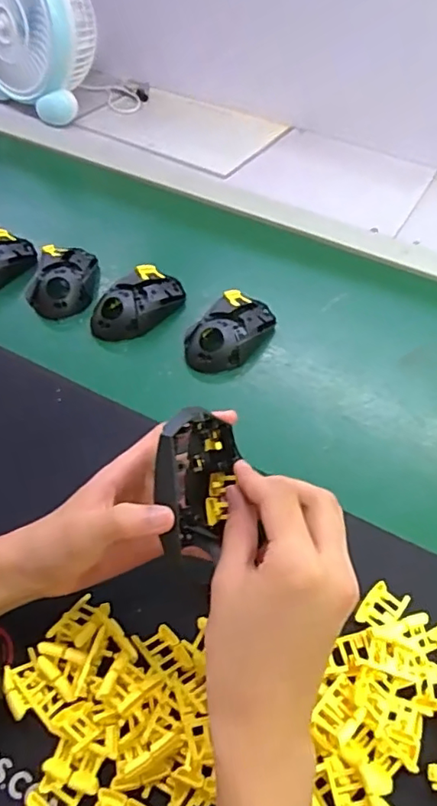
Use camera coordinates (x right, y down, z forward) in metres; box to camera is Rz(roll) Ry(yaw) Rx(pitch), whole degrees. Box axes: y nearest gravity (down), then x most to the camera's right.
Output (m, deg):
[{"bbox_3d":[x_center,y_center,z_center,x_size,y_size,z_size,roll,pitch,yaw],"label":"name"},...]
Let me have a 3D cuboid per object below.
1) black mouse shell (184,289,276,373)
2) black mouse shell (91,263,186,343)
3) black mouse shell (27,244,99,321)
[{"bbox_3d":[0.013,-0.078,0.603,0.067,0.032,0.110,31,56,21],"label":"black mouse shell"},{"bbox_3d":[-0.089,-0.110,0.625,0.065,0.036,0.109,39,59,25],"label":"black mouse shell"},{"bbox_3d":[-0.177,-0.142,0.647,0.075,0.034,0.101,-6,52,-7],"label":"black mouse shell"}]

